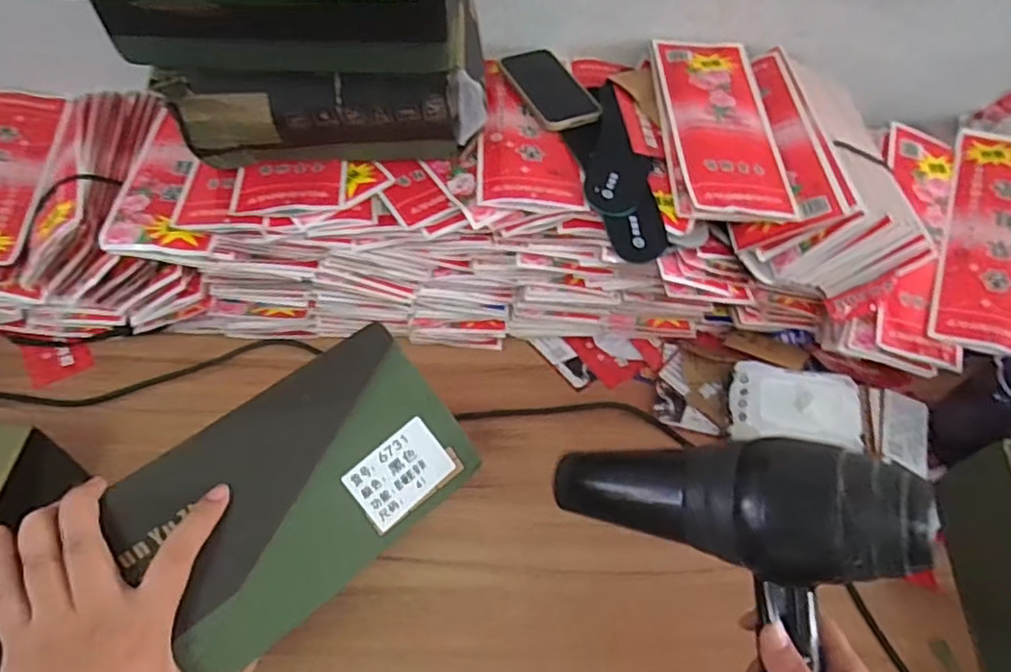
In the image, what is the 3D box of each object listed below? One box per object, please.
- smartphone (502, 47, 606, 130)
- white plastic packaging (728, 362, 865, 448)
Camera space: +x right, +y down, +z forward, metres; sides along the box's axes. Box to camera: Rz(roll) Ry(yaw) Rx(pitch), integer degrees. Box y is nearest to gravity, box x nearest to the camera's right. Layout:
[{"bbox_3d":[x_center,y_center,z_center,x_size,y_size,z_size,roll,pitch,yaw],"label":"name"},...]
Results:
[{"bbox_3d":[0.054,-0.308,0.785,0.076,0.009,0.172,-21,54,-8],"label":"smartphone"},{"bbox_3d":[0.344,0.085,0.748,0.144,0.043,0.102,10,56,3],"label":"white plastic packaging"}]

